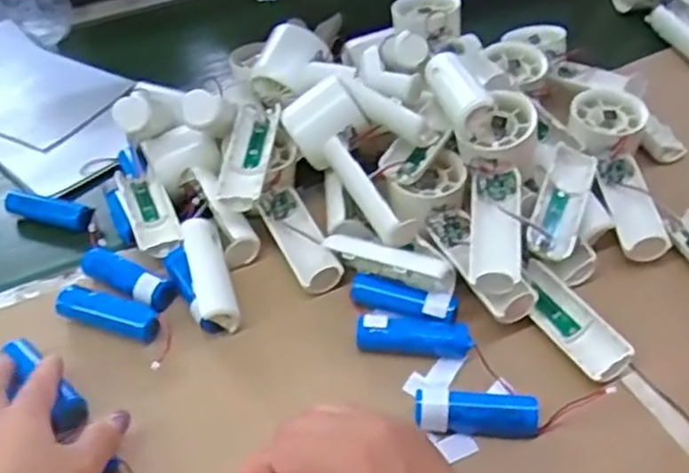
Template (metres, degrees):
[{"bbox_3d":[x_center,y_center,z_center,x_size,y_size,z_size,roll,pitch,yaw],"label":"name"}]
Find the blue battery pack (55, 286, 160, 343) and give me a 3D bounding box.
[{"bbox_3d":[-0.165,0.055,0.494,0.074,0.023,0.020,13,46,16],"label":"blue battery pack"}]

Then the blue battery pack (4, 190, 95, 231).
[{"bbox_3d":[-0.245,-0.021,0.589,0.075,0.020,0.024,10,45,14],"label":"blue battery pack"}]

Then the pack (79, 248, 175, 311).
[{"bbox_3d":[-0.158,0.031,0.516,0.077,0.020,0.026,22,49,24],"label":"pack"}]

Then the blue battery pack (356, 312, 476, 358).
[{"bbox_3d":[0.046,0.065,0.468,0.073,0.025,0.023,3,44,6],"label":"blue battery pack"}]

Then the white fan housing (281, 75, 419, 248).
[{"bbox_3d":[0.004,-0.051,0.525,0.049,0.051,0.142,-22,65,-18],"label":"white fan housing"}]

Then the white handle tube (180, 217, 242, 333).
[{"bbox_3d":[-0.098,0.026,0.512,0.026,0.023,0.095,-15,44,-12],"label":"white handle tube"}]

